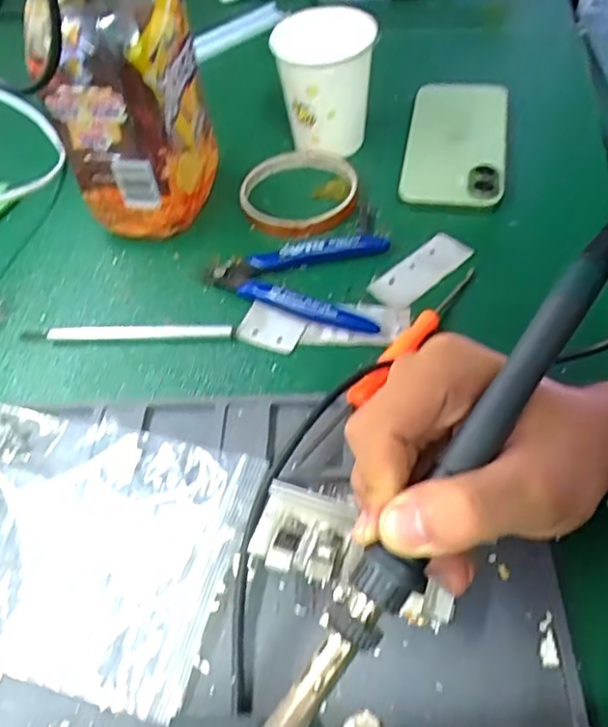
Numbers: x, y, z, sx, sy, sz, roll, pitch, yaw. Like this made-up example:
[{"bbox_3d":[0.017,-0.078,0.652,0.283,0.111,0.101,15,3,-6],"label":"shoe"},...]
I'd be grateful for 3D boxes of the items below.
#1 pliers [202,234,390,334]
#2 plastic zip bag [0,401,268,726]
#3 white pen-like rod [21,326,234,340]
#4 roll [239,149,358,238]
[{"bbox_3d":[-0.006,-0.057,0.397,0.112,0.016,0.072,10,53,14],"label":"pliers"},{"bbox_3d":[-0.115,0.080,0.302,0.164,0.013,0.121,11,53,14],"label":"plastic zip bag"},{"bbox_3d":[-0.109,-0.018,0.385,0.131,0.007,0.008,0,51,6],"label":"white pen-like rod"},{"bbox_3d":[-0.001,-0.125,0.450,0.078,0.011,0.090,8,52,12],"label":"roll"}]

